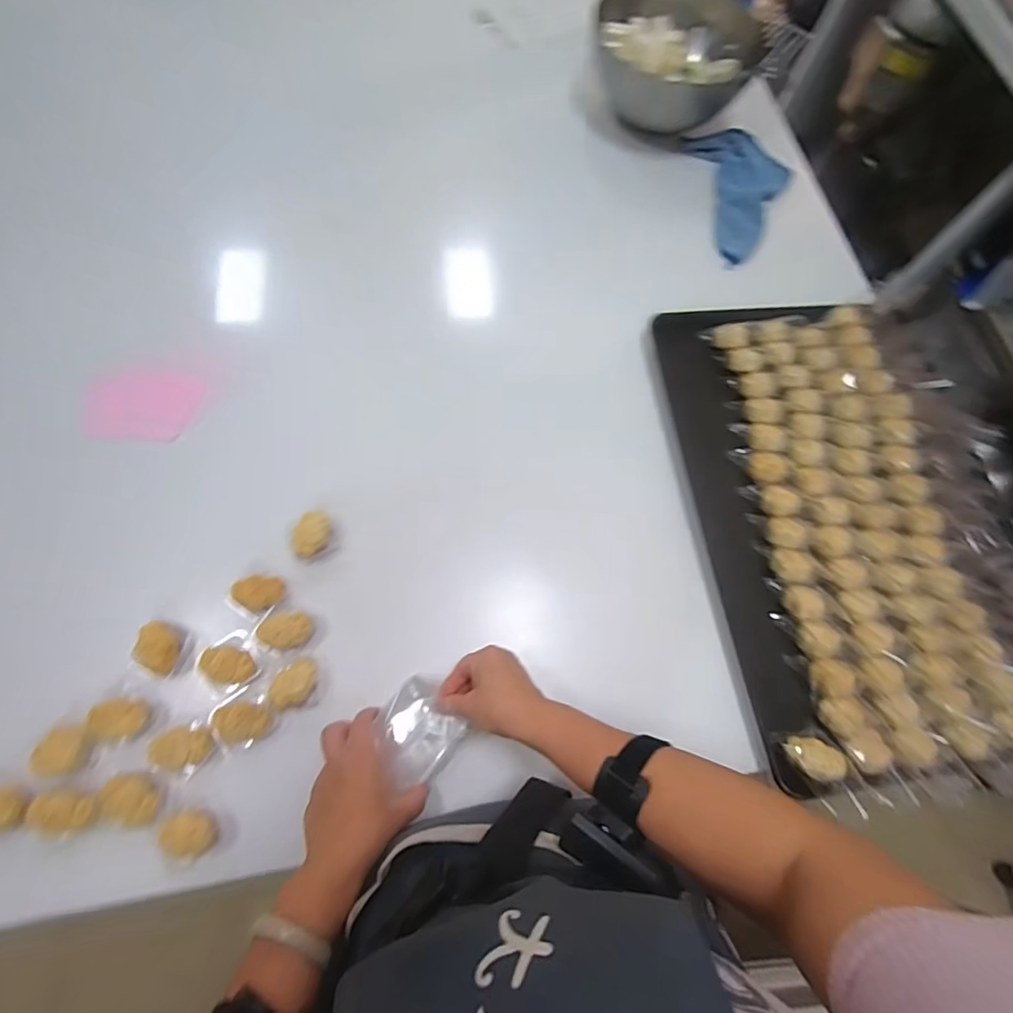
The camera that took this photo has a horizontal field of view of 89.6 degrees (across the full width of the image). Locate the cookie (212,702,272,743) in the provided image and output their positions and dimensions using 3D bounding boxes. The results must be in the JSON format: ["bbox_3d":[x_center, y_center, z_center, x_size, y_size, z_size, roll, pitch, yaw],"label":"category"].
[{"bbox_3d":[-0.253,0.206,0.488,0.047,0.017,0.035,-6,70,-7],"label":"cookie"}]

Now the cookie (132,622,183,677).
[{"bbox_3d":[-0.346,0.140,0.507,0.031,0.023,0.049,5,70,-1],"label":"cookie"}]

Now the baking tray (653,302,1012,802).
[{"bbox_3d":[0.430,0.000,0.644,0.394,0.063,0.613,-6,70,-7],"label":"baking tray"}]

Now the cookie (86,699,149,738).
[{"bbox_3d":[-0.372,0.202,0.486,0.046,0.013,0.033,1,69,-5],"label":"cookie"}]

